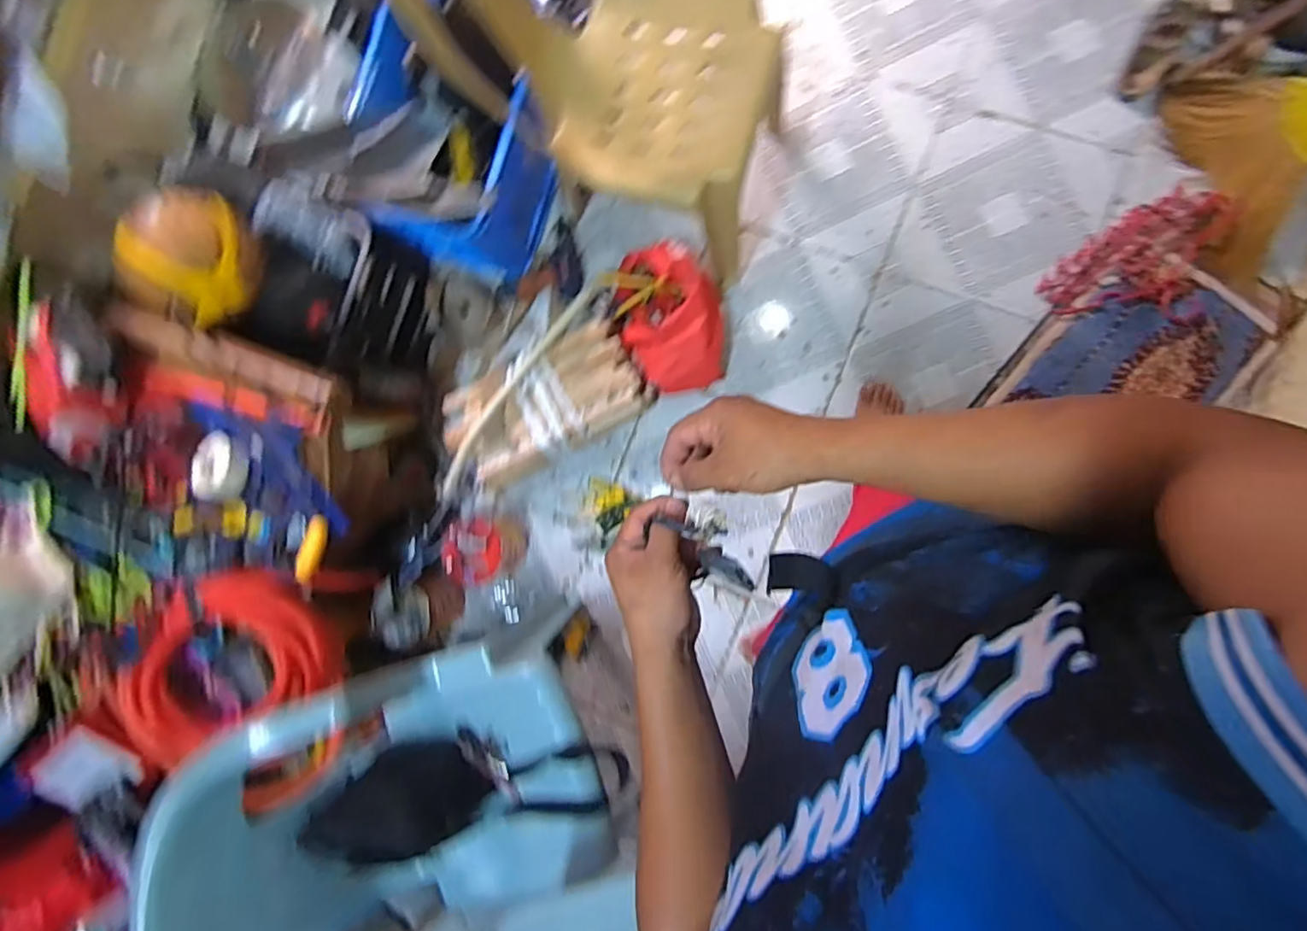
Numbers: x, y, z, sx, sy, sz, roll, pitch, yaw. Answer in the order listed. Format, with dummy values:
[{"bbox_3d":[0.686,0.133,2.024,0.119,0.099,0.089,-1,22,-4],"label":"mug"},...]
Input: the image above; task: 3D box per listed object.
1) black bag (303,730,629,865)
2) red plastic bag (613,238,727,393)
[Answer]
[{"bbox_3d":[-0.304,0.569,1.089,0.503,0.106,0.170,0,89,-21],"label":"black bag"},{"bbox_3d":[0.039,-0.342,1.402,0.218,0.194,0.339,-19,86,9],"label":"red plastic bag"}]

